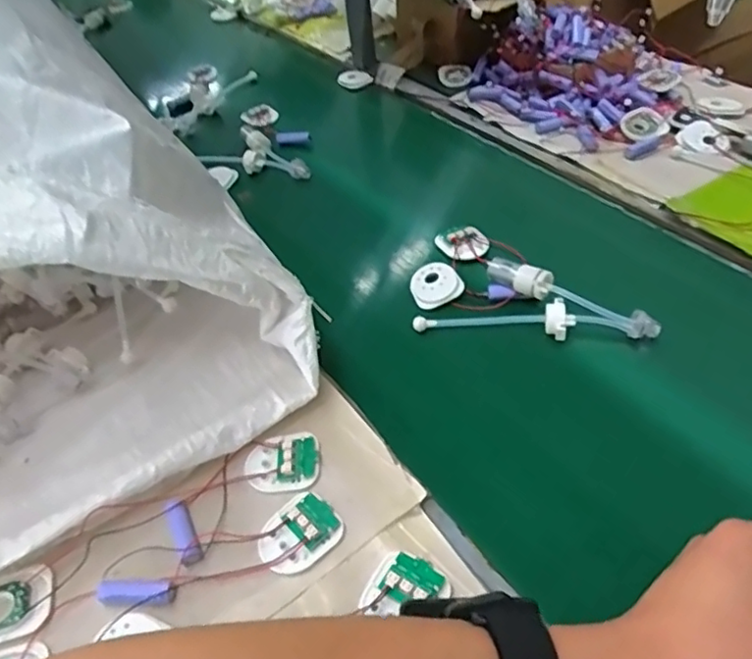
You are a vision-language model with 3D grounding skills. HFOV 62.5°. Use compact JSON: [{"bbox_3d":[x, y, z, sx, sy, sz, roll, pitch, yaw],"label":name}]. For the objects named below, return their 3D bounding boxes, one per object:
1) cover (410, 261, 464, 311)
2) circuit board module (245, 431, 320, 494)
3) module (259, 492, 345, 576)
[{"bbox_3d":[0.058,-0.046,0.615,0.050,0.007,0.050,-9,59,15],"label":"cover"},{"bbox_3d":[-0.071,0.099,0.472,0.055,0.010,0.053,-10,45,-2],"label":"circuit board module"},{"bbox_3d":[-0.054,0.140,0.427,0.054,0.009,0.046,-34,50,-24],"label":"module"}]

